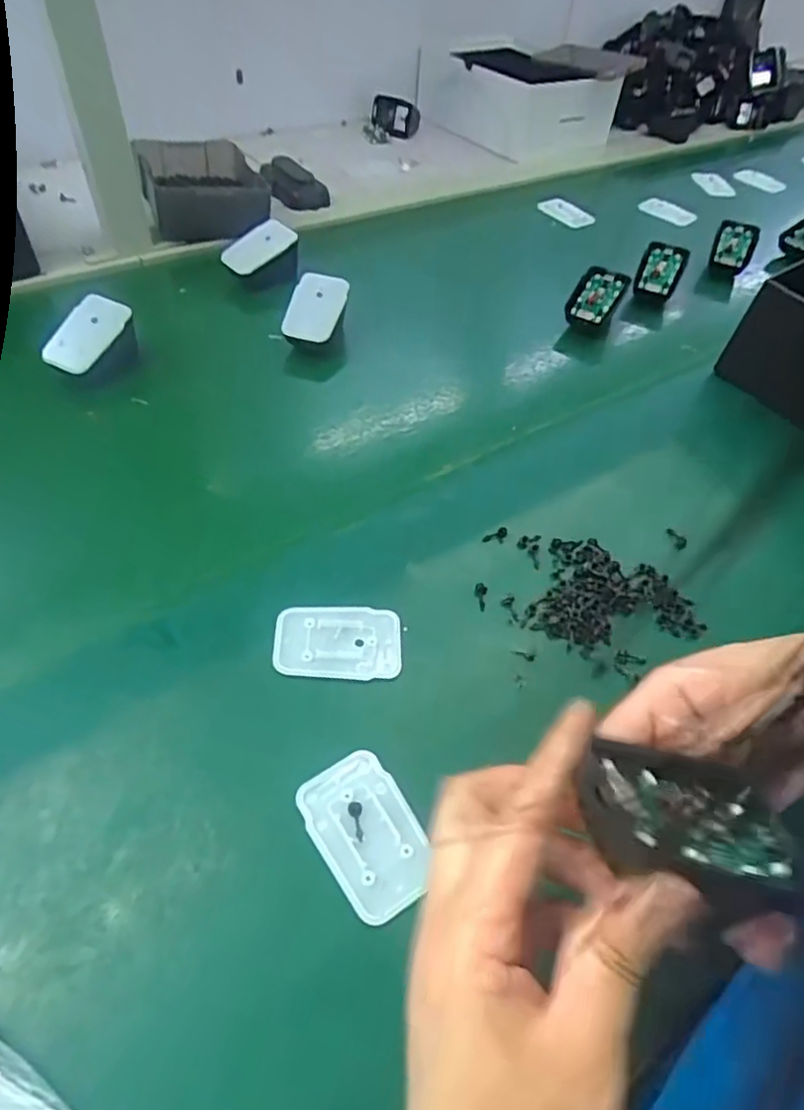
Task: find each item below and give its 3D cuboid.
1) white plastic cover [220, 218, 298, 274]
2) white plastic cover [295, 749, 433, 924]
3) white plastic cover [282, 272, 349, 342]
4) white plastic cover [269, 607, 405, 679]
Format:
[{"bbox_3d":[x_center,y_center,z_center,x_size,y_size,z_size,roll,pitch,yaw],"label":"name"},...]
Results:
[{"bbox_3d":[-0.135,-0.291,0.584,0.070,0.008,0.038,-29,76,4],"label":"white plastic cover"},{"bbox_3d":[-0.016,0.129,0.289,0.044,0.006,0.069,-25,57,-22],"label":"white plastic cover"},{"bbox_3d":[-0.073,-0.212,0.527,0.042,0.008,0.069,15,68,1],"label":"white plastic cover"},{"bbox_3d":[-0.036,0.049,0.349,0.070,0.005,0.044,1,51,-4],"label":"white plastic cover"}]

